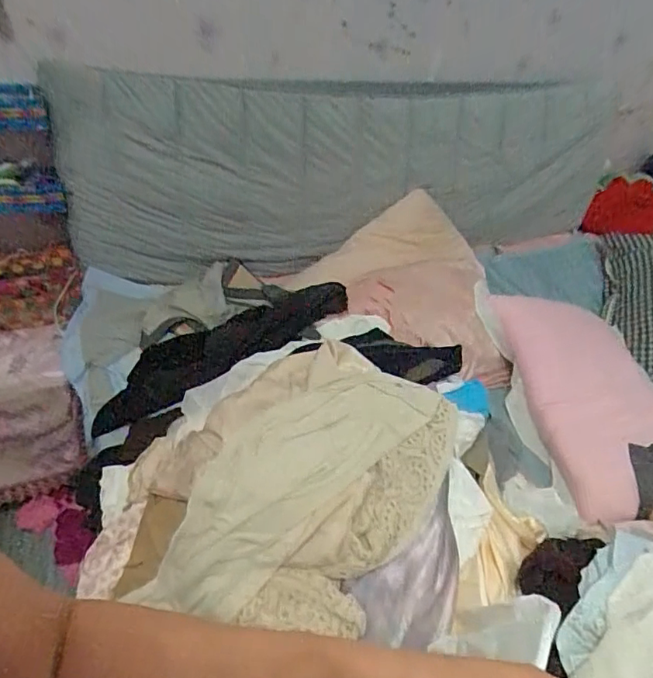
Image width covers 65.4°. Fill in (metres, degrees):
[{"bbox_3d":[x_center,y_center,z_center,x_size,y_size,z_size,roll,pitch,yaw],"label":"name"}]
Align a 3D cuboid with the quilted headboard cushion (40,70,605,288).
[{"bbox_3d":[0.195,-0.515,1.634,1.861,0.562,0.271,-15,45,-25],"label":"quilted headboard cushion"}]

